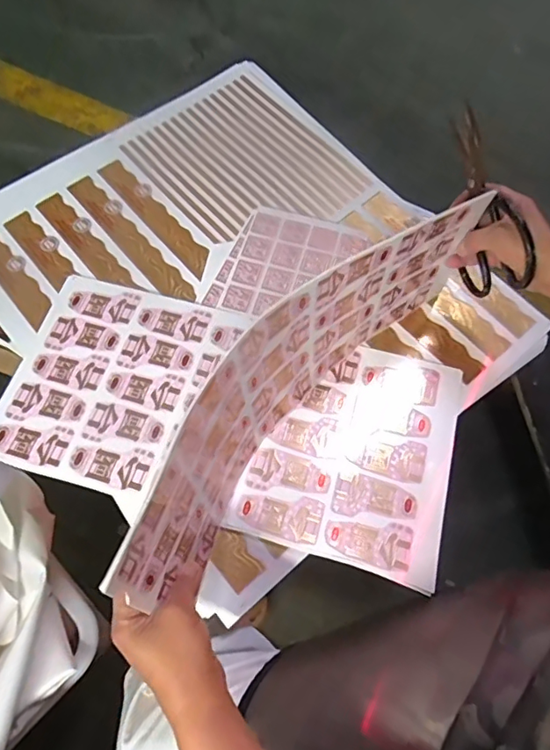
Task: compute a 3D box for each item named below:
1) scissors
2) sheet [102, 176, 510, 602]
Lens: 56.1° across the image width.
[{"bbox_3d":[0.215,-0.170,0.521,0.013,0.190,0.104,-22,21,-17],"label":"scissors"},{"bbox_3d":[0.022,0.013,0.492,0.066,0.193,0.440,34,66,20],"label":"sheet"}]

